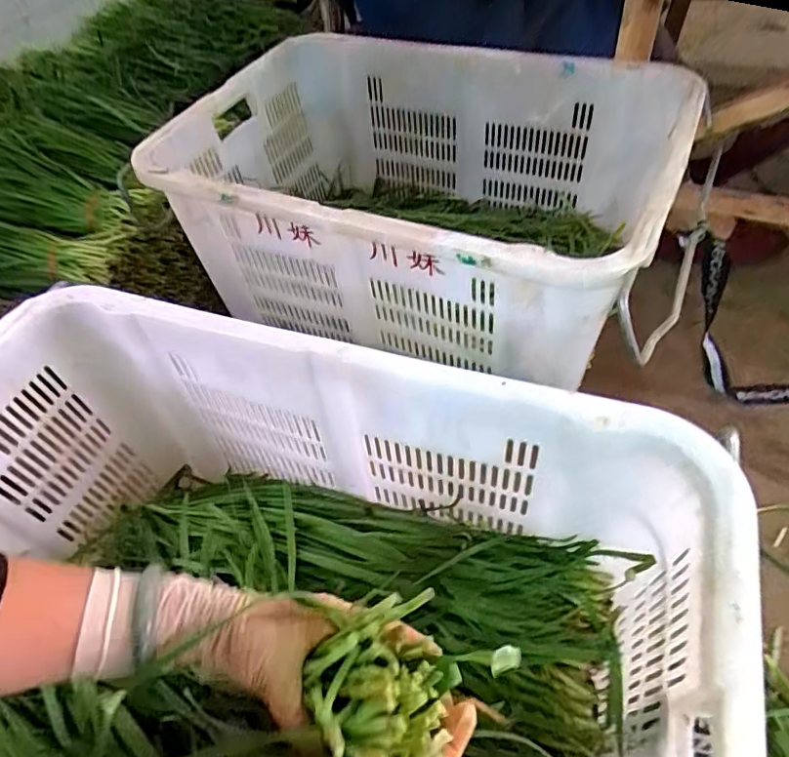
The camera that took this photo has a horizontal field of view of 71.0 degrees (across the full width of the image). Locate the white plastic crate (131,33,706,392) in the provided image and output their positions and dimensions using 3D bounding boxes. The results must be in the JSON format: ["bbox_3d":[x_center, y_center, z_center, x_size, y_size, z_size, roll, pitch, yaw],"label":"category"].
[{"bbox_3d":[0.031,-0.271,0.851,0.688,0.278,0.485,16,55,18],"label":"white plastic crate"}]

